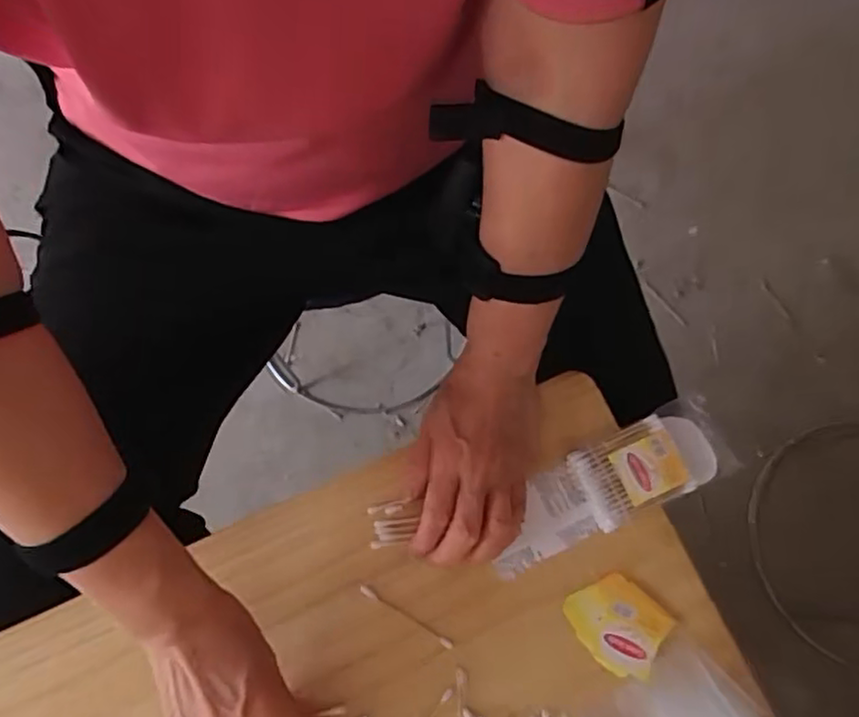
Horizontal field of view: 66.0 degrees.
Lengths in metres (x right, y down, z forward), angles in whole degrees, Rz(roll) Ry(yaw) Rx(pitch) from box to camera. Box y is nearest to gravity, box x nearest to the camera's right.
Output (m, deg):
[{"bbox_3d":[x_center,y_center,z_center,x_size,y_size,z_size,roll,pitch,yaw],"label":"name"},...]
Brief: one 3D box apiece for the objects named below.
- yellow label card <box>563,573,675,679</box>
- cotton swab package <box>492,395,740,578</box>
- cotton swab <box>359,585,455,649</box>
[{"bbox_3d":[0.126,0.176,0.443,0.064,0.007,0.053,43,79,11],"label":"yellow label card"},{"bbox_3d":[0.123,0.090,0.459,0.177,0.016,0.059,-30,75,-2],"label":"cotton swab package"},{"bbox_3d":[-0.016,0.175,0.449,0.072,0.004,0.006,30,75,9],"label":"cotton swab"}]

